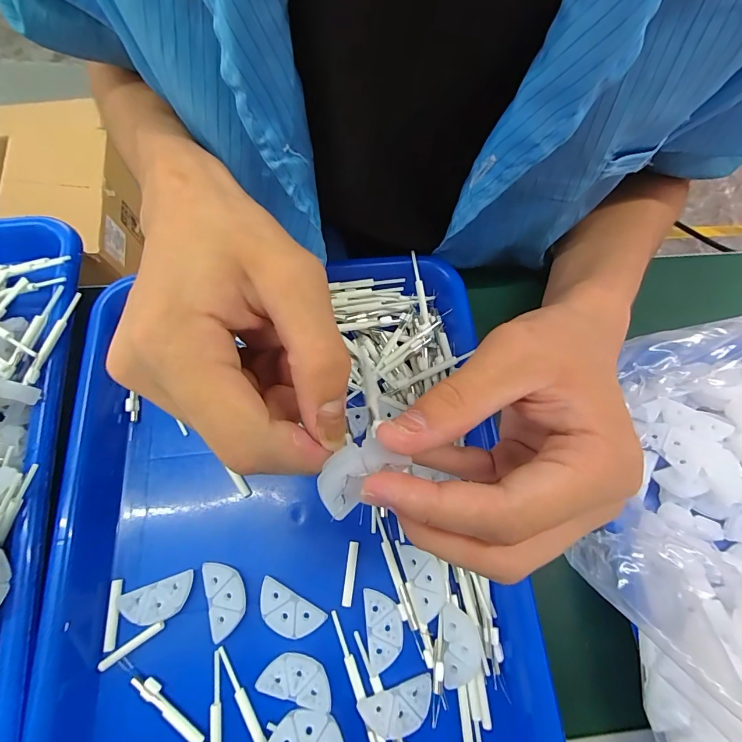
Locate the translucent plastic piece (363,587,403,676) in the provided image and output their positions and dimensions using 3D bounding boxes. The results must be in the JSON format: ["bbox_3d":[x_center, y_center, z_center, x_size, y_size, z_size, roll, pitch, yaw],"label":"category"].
[{"bbox_3d":[0.007,0.141,0.213,0.020,0.004,0.039,-5,70,-4],"label":"translucent plastic piece"}]

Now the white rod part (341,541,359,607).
[{"bbox_3d":[-0.012,0.117,0.225,0.006,0.004,0.033,8,70,0],"label":"white rod part"}]

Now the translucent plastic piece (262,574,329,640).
[{"bbox_3d":[-0.046,0.133,0.215,0.039,0.004,0.019,28,71,7],"label":"translucent plastic piece"}]

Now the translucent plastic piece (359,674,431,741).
[{"bbox_3d":[0.015,0.174,0.199,0.038,0.006,0.019,-15,71,-8],"label":"translucent plastic piece"}]

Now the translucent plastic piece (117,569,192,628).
[{"bbox_3d":[-0.117,0.127,0.215,0.038,0.005,0.020,-18,72,-9],"label":"translucent plastic piece"}]

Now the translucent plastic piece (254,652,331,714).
[{"bbox_3d":[-0.039,0.161,0.204,0.038,0.004,0.020,13,70,2],"label":"translucent plastic piece"}]

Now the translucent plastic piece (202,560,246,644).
[{"bbox_3d":[-0.081,0.126,0.217,0.020,0.004,0.038,-15,71,-8],"label":"translucent plastic piece"}]

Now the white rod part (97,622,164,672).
[{"bbox_3d":[-0.128,0.147,0.207,0.035,0.004,0.005,-32,74,-13],"label":"white rod part"}]

